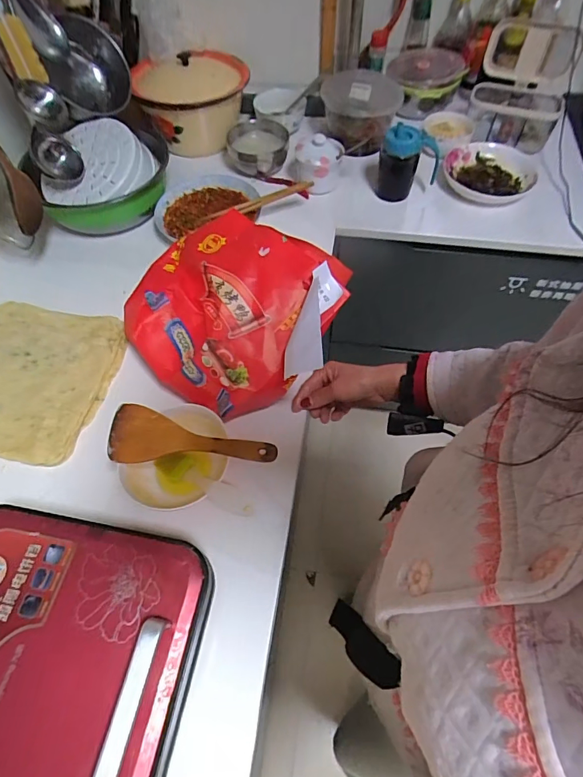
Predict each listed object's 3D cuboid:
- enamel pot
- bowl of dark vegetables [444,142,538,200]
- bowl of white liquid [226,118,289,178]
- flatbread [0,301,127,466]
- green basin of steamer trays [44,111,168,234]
[{"bbox_3d":[-0.213,-0.619,0.925,0.230,0.165,0.215,0,60,0],"label":"enamel pot"},{"bbox_3d":[0.398,-0.432,0.861,0.175,0.044,0.171,0,60,0],"label":"bowl of dark vegetables"},{"bbox_3d":[-0.073,-0.512,0.907,0.129,0.065,0.132,0,60,0],"label":"bowl of white liquid"},{"bbox_3d":[-0.404,-0.021,0.638,0.256,0.015,0.251,10,60,6],"label":"flatbread"},{"bbox_3d":[-0.348,-0.402,0.805,0.224,0.117,0.203,-15,61,-8],"label":"green basin of steamer trays"}]

